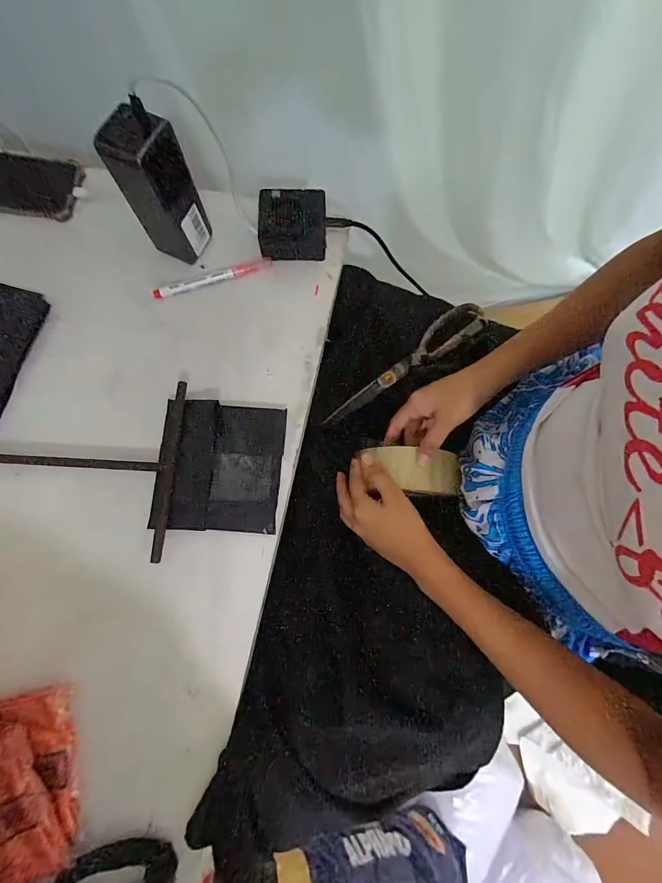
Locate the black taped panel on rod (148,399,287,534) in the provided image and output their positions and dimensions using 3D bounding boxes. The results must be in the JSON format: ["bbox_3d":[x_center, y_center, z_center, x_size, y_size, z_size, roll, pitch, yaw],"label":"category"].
[{"bbox_3d":[-0.115,0.023,0.366,0.125,0.015,0.131,3,76,-1],"label":"black taped panel on rod"}]

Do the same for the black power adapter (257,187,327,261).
[{"bbox_3d":[-0.045,-0.255,0.420,0.076,0.039,0.070,-4,76,-2],"label":"black power adapter"}]

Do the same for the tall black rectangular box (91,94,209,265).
[{"bbox_3d":[-0.171,-0.251,0.361,0.048,0.143,0.057,25,77,5],"label":"tall black rectangular box"}]

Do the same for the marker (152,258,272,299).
[{"bbox_3d":[-0.138,-0.191,0.417,0.139,0.010,0.014,-19,77,-6],"label":"marker"}]

